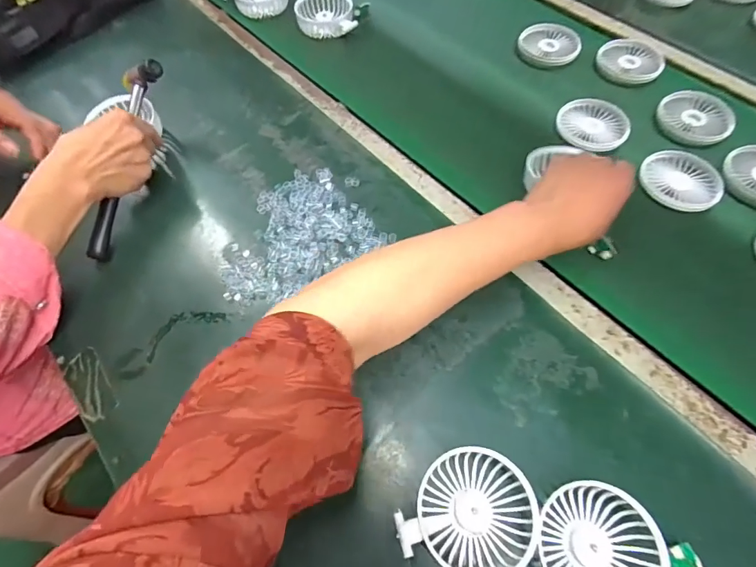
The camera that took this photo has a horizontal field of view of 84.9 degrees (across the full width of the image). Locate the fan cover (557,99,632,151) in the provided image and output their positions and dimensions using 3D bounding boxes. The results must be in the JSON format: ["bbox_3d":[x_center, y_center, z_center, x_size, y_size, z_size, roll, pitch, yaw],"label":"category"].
[{"bbox_3d":[0.276,-0.207,0.541,0.087,0.019,0.083,-15,64,-7],"label":"fan cover"}]

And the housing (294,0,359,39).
[{"bbox_3d":[-0.080,-0.425,0.653,0.094,0.034,0.084,2,64,2],"label":"housing"}]

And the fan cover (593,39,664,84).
[{"bbox_3d":[0.366,-0.321,0.597,0.082,0.009,0.082,-16,71,3],"label":"fan cover"}]

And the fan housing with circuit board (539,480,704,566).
[{"bbox_3d":[0.181,0.210,0.307,0.117,0.034,0.084,32,68,16],"label":"fan housing with circuit board"}]

